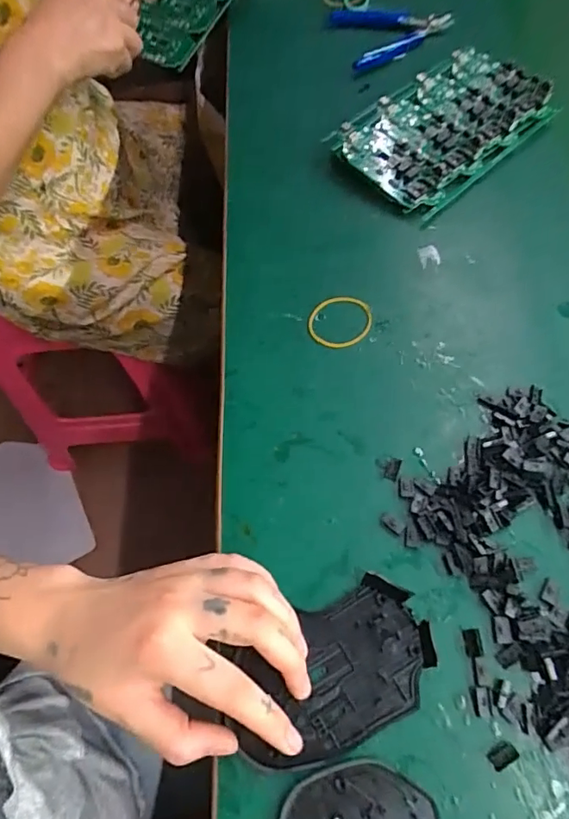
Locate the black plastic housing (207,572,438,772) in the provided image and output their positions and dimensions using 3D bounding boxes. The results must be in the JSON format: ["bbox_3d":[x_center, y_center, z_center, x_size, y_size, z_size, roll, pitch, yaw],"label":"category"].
[{"bbox_3d":[0.025,0.140,0.277,0.110,0.018,0.067,-22,63,-8],"label":"black plastic housing"}]

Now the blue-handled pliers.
[{"bbox_3d":[0.114,-0.411,0.556,0.110,0.015,0.116,-11,62,-2],"label":"blue-handled pliers"}]

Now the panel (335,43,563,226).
[{"bbox_3d":[0.142,-0.251,0.466,0.182,0.030,0.113,-40,67,-16],"label":"panel"}]

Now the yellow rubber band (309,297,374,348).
[{"bbox_3d":[0.042,-0.066,0.394,0.047,0.004,0.045,3,66,10],"label":"yellow rubber band"}]

